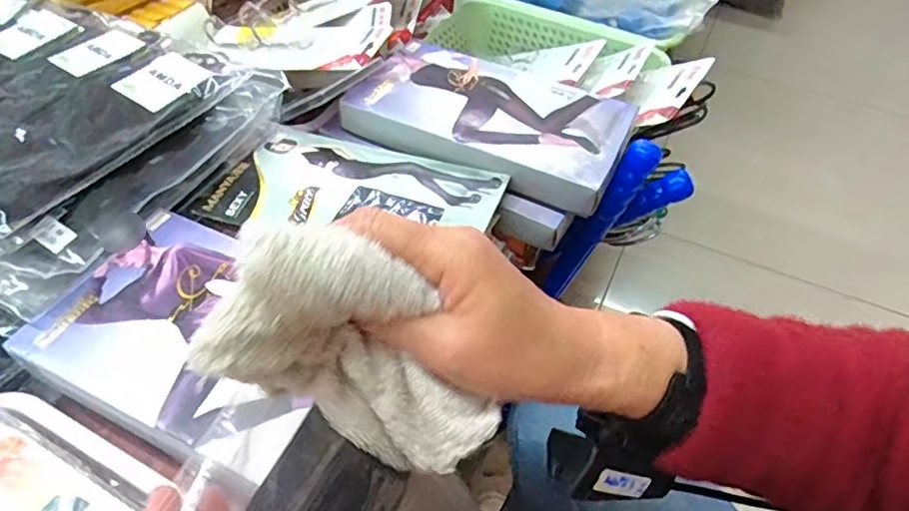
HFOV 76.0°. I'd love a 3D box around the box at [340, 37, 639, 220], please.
[{"bbox_3d":[0.039,-0.146,0.594,0.271,0.026,0.163,25,52,19],"label":"box"}]

